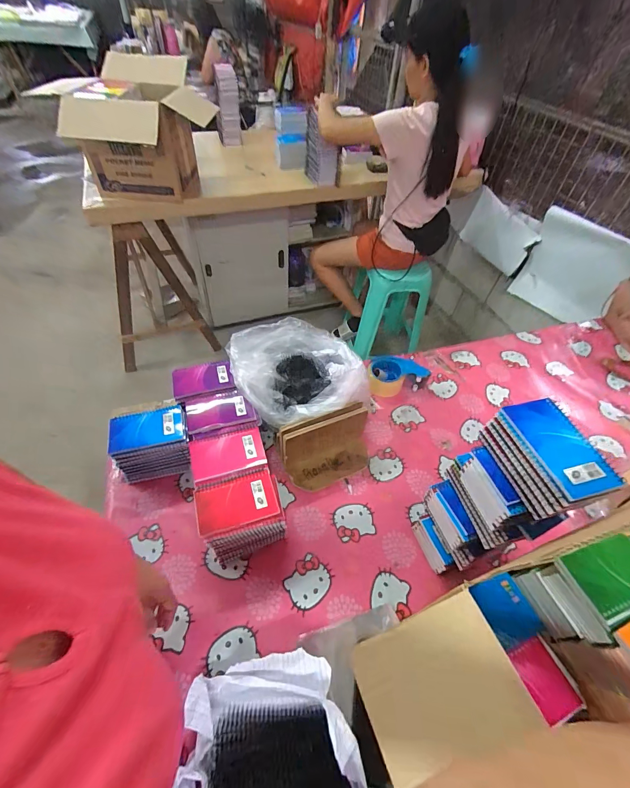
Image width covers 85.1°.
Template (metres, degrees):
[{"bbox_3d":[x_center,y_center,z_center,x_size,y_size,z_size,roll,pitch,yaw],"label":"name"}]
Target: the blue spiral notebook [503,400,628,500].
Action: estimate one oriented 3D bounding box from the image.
[{"bbox_3d":[0.305,0.062,0.430,0.087,0.010,0.133,-11,54,-13],"label":"blue spiral notebook"}]

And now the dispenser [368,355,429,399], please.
[{"bbox_3d":[0.215,-0.052,0.925,0.137,0.070,0.089,-8,53,-10],"label":"dispenser"}]

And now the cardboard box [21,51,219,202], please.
[{"bbox_3d":[-0.599,-0.928,1.227,0.470,0.327,0.408,-2,52,-6],"label":"cardboard box"}]

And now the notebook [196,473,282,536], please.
[{"bbox_3d":[-0.134,0.186,0.588,0.131,0.006,0.081,-13,54,-14],"label":"notebook"}]

